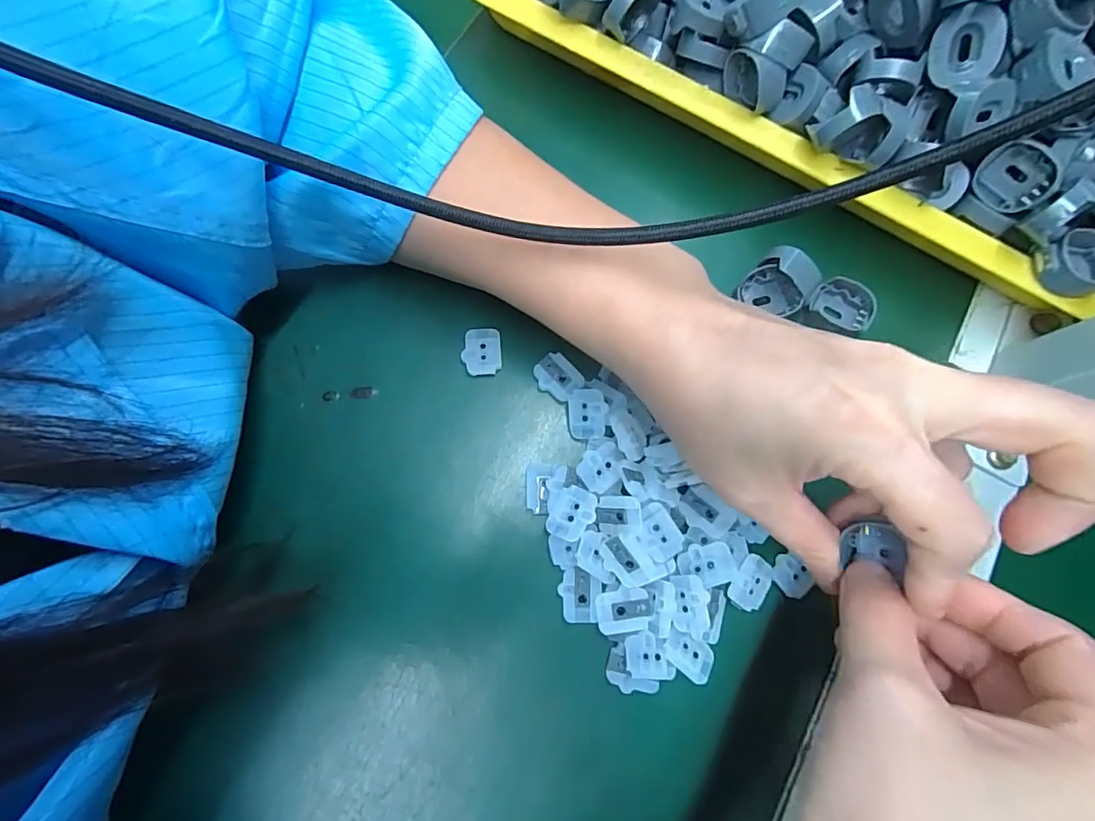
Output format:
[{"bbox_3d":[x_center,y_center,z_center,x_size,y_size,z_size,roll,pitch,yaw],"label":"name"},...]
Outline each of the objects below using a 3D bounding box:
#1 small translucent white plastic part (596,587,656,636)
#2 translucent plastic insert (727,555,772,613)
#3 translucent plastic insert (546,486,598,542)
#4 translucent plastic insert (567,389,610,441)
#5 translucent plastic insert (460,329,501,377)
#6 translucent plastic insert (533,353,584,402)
[{"bbox_3d":[0.031,0.079,0.209,0.022,0.007,0.016,-6,82,-5],"label":"small translucent white plastic part"},{"bbox_3d":[0.085,0.072,0.218,0.015,0.005,0.022,31,80,1],"label":"translucent plastic insert"},{"bbox_3d":[0.009,0.042,0.213,0.019,0.006,0.021,19,80,-1],"label":"translucent plastic insert"},{"bbox_3d":[0.017,0.001,0.226,0.016,0.007,0.020,6,81,-3],"label":"translucent plastic insert"},{"bbox_3d":[-0.030,-0.027,0.236,0.017,0.005,0.021,-3,81,-5],"label":"translucent plastic insert"},{"bbox_3d":[0.004,-0.015,0.235,0.021,0.004,0.015,44,81,3],"label":"translucent plastic insert"}]

